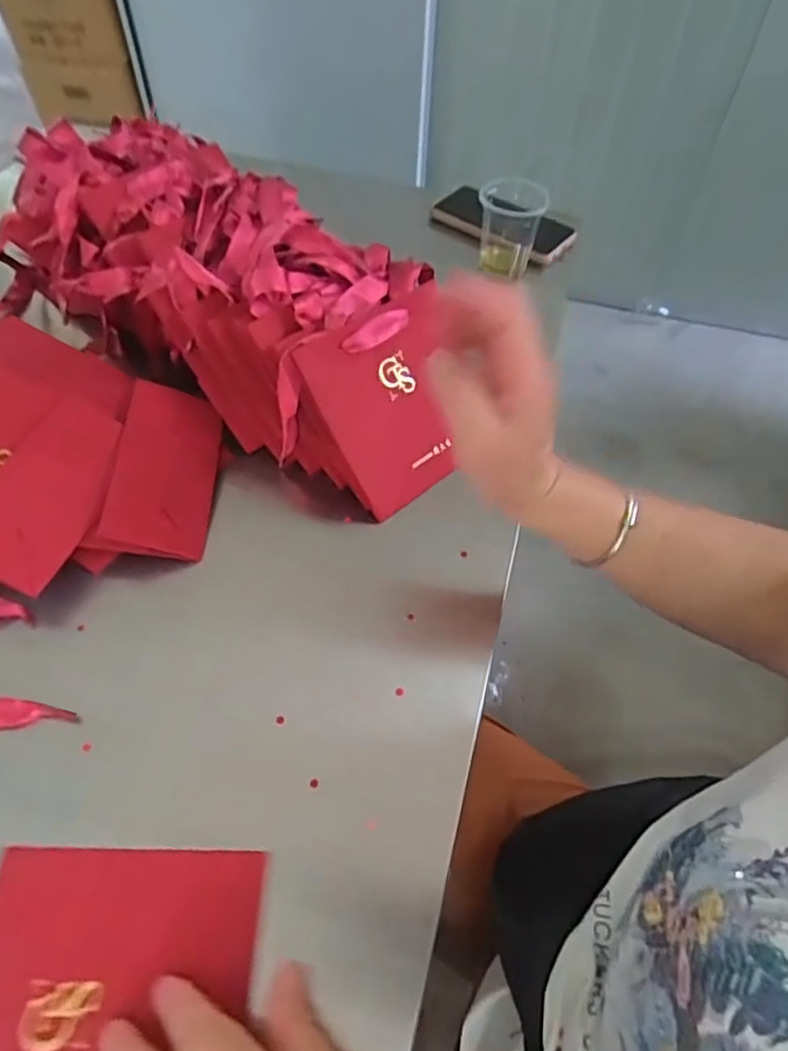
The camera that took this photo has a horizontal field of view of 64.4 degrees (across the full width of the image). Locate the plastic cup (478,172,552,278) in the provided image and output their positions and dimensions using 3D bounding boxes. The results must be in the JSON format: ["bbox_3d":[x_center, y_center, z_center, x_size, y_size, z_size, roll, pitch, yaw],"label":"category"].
[{"bbox_3d":[0.123,-0.318,0.671,0.070,0.078,0.068,7,53,3],"label":"plastic cup"}]

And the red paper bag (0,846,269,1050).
[{"bbox_3d":[-0.139,0.230,0.296,0.136,0.011,0.138,2,53,-1],"label":"red paper bag"}]

